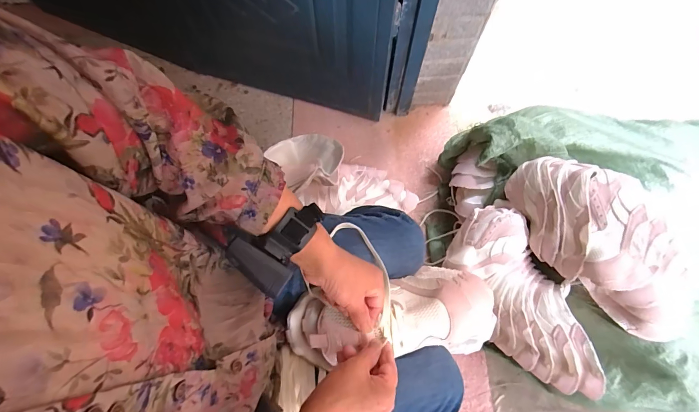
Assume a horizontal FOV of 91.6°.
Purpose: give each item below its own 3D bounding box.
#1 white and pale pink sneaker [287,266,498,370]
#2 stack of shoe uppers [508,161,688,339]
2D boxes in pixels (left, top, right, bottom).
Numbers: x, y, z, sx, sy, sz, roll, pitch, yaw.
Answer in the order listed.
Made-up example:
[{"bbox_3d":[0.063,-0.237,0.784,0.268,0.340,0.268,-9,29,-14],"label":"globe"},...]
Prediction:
[{"bbox_3d":[0.064,0.145,0.450,0.281,0.093,0.102,-9,71,-1],"label":"white and pale pink sneaker"},{"bbox_3d":[0.469,0.060,0.632,0.171,0.123,0.387,-23,73,-7],"label":"stack of shoe uppers"}]

